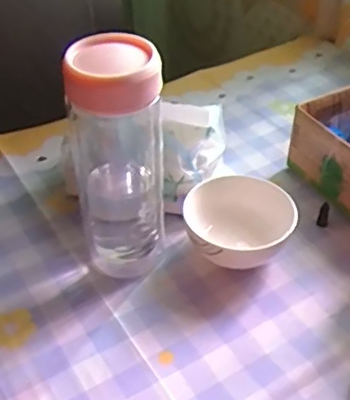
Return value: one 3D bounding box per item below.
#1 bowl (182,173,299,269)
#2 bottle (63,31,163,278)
[{"bbox_3d":[0.051,0.022,0.475,0.082,0.053,0.083,-1,42,1],"label":"bowl"},{"bbox_3d":[-0.041,-0.027,0.437,0.062,0.178,0.056,-8,42,-7],"label":"bottle"}]

